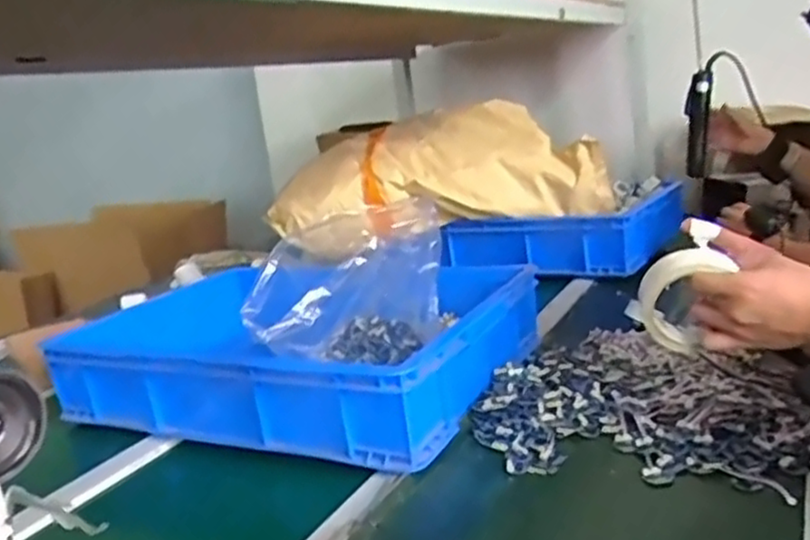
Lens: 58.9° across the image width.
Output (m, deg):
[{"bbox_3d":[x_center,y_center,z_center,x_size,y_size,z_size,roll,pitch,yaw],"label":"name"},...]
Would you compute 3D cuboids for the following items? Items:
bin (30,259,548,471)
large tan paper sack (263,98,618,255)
[{"bbox_3d":[-0.143,0.100,1.035,0.579,0.109,0.421,1,16,31],"label":"bin"},{"bbox_3d":[0.066,-0.195,1.467,0.674,0.216,0.258,-7,14,-2],"label":"large tan paper sack"}]

